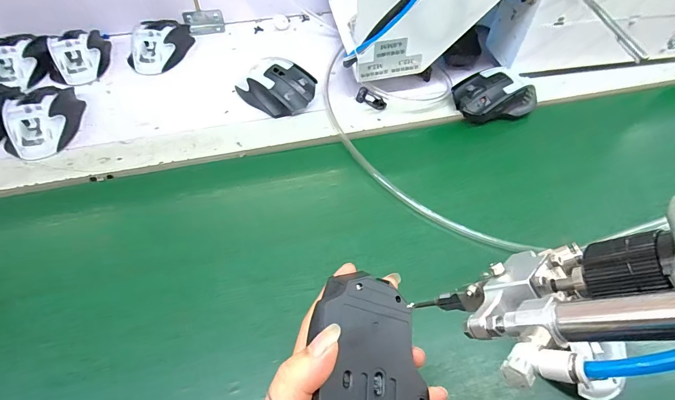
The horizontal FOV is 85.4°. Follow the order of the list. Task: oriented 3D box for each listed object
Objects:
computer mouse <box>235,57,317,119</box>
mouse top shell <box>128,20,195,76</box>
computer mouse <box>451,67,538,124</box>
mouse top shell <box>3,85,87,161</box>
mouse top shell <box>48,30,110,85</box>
[{"bbox_3d":[-0.083,-0.148,0.470,0.110,0.038,0.068,25,58,15],"label":"computer mouse"},{"bbox_3d":[-0.257,-0.232,0.533,0.070,0.036,0.114,7,55,4],"label":"mouse top shell"},{"bbox_3d":[0.204,-0.137,0.468,0.105,0.040,0.070,-16,57,-12],"label":"computer mouse"},{"bbox_3d":[-0.350,-0.098,0.432,0.065,0.034,0.108,-1,55,-2],"label":"mouse top shell"},{"bbox_3d":[-0.362,-0.201,0.507,0.072,0.034,0.094,-13,56,-10],"label":"mouse top shell"}]

